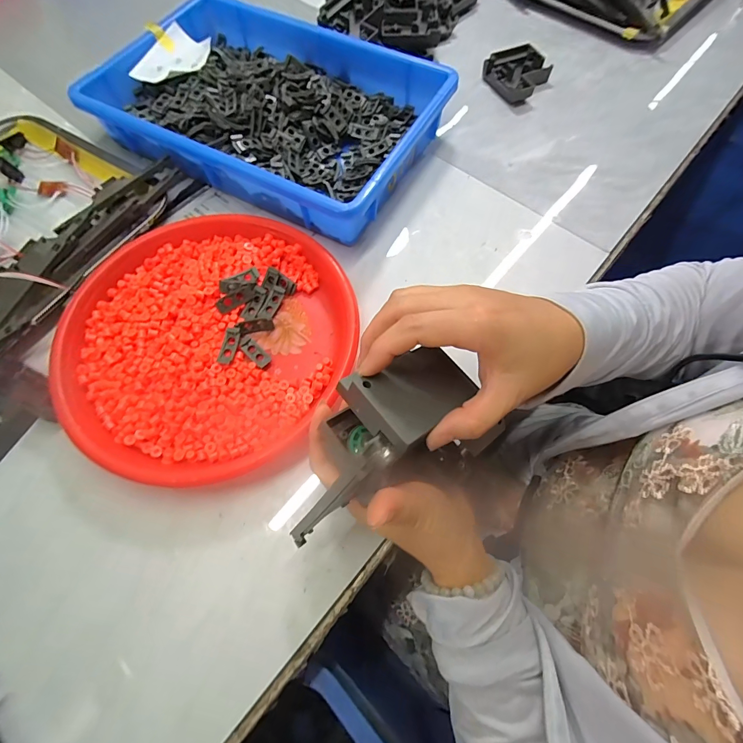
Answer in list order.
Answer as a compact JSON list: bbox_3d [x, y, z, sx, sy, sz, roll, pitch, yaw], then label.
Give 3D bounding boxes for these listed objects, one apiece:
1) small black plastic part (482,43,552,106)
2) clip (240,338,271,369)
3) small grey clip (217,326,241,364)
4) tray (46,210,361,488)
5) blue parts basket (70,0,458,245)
[{"bbox_3d":[0.191,-0.397,0.486,0.076,0.021,0.101,34,72,13],"label":"small black plastic part"},{"bbox_3d":[-0.105,-0.016,0.334,0.032,0.004,0.013,41,74,15],"label":"clip"},{"bbox_3d":[-0.127,-0.024,0.328,0.013,0.004,0.034,14,79,-7],"label":"small grey clip"},{"bbox_3d":[-0.146,-0.035,0.330,0.253,0.032,0.245,0,68,0],"label":"tray"},{"bbox_3d":[-0.117,-0.303,0.424,0.357,0.060,0.239,26,71,10],"label":"blue parts basket"}]

